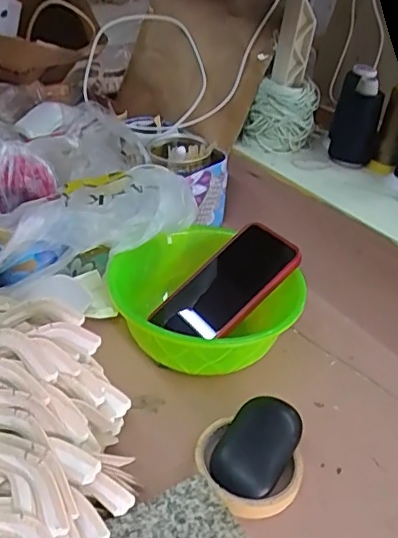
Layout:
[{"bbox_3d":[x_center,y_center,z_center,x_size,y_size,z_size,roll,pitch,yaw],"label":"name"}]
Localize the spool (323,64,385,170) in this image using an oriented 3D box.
[{"bbox_3d":[0.213,-0.206,0.766,0.063,0.113,0.062,13,35,11],"label":"spool"}]

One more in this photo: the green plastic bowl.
[{"bbox_3d":[0.007,0.040,0.575,0.161,0.080,0.170,4,34,-3],"label":"green plastic bowl"}]

